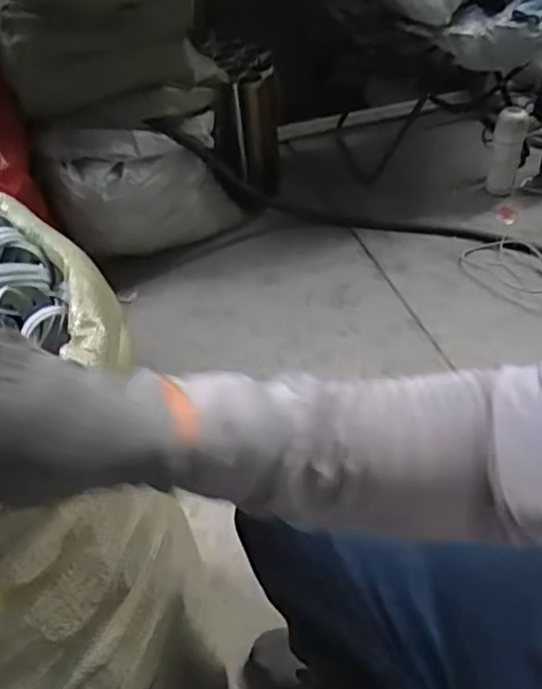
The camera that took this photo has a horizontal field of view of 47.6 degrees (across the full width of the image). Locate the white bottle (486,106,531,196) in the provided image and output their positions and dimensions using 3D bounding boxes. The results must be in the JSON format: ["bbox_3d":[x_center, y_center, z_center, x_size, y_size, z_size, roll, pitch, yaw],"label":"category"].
[{"bbox_3d":[0.586,-0.480,1.521,0.077,0.213,0.064,7,46,14],"label":"white bottle"}]

